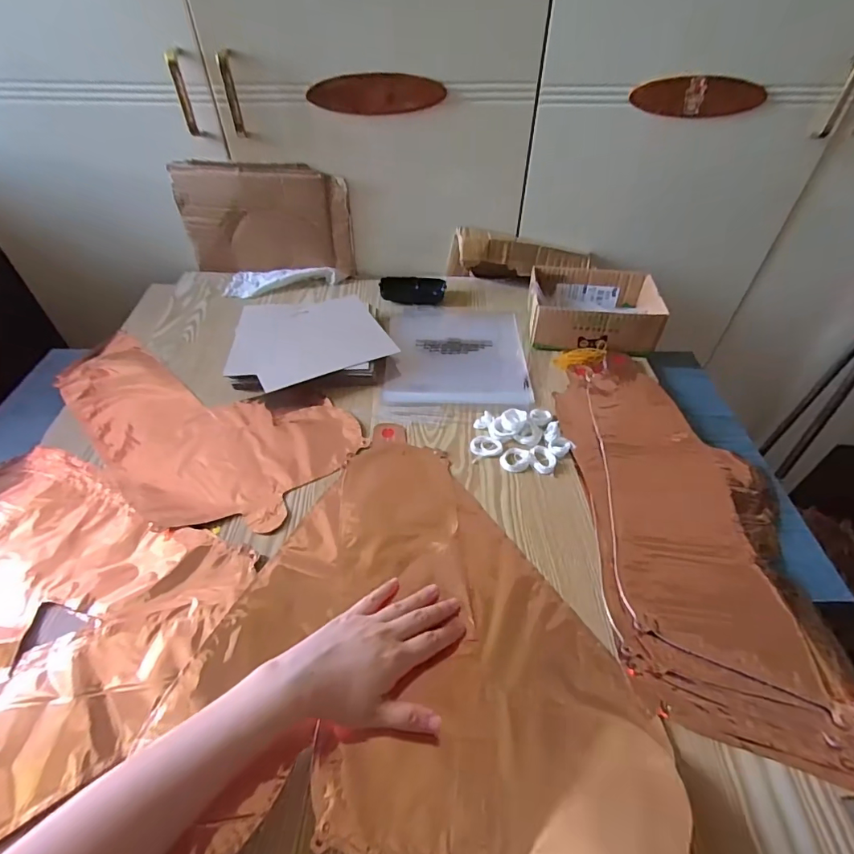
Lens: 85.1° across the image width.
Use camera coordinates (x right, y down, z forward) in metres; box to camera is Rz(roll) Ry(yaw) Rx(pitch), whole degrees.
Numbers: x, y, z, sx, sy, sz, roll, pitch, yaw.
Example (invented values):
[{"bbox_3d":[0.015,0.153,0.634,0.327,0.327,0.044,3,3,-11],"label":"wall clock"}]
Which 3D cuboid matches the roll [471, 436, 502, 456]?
[{"bbox_3d":[0.071,0.024,0.556,0.038,0.006,0.028,7,46,4],"label":"roll"}]

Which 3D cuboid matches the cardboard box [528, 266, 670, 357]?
[{"bbox_3d":[0.249,-0.178,0.706,0.183,0.065,0.142,6,46,4],"label":"cardboard box"}]

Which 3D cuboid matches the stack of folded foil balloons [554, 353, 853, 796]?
[{"bbox_3d":[0.273,0.083,0.499,0.209,0.021,0.466,2,46,0],"label":"stack of folded foil balloons"}]

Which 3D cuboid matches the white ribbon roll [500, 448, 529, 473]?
[{"bbox_3d":[0.103,0.038,0.543,0.034,0.006,0.031,4,46,2],"label":"white ribbon roll"}]

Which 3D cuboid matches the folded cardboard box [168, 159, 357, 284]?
[{"bbox_3d":[-0.266,-0.341,0.779,0.275,0.175,0.024,4,46,2],"label":"folded cardboard box"}]

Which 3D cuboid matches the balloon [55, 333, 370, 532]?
[{"bbox_3d":[-0.308,-0.016,0.595,0.432,0.012,0.222,27,51,23],"label":"balloon"}]

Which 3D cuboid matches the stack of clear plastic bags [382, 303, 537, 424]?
[{"bbox_3d":[0.043,-0.104,0.682,0.198,0.012,0.267,2,46,0],"label":"stack of clear plastic bags"}]

